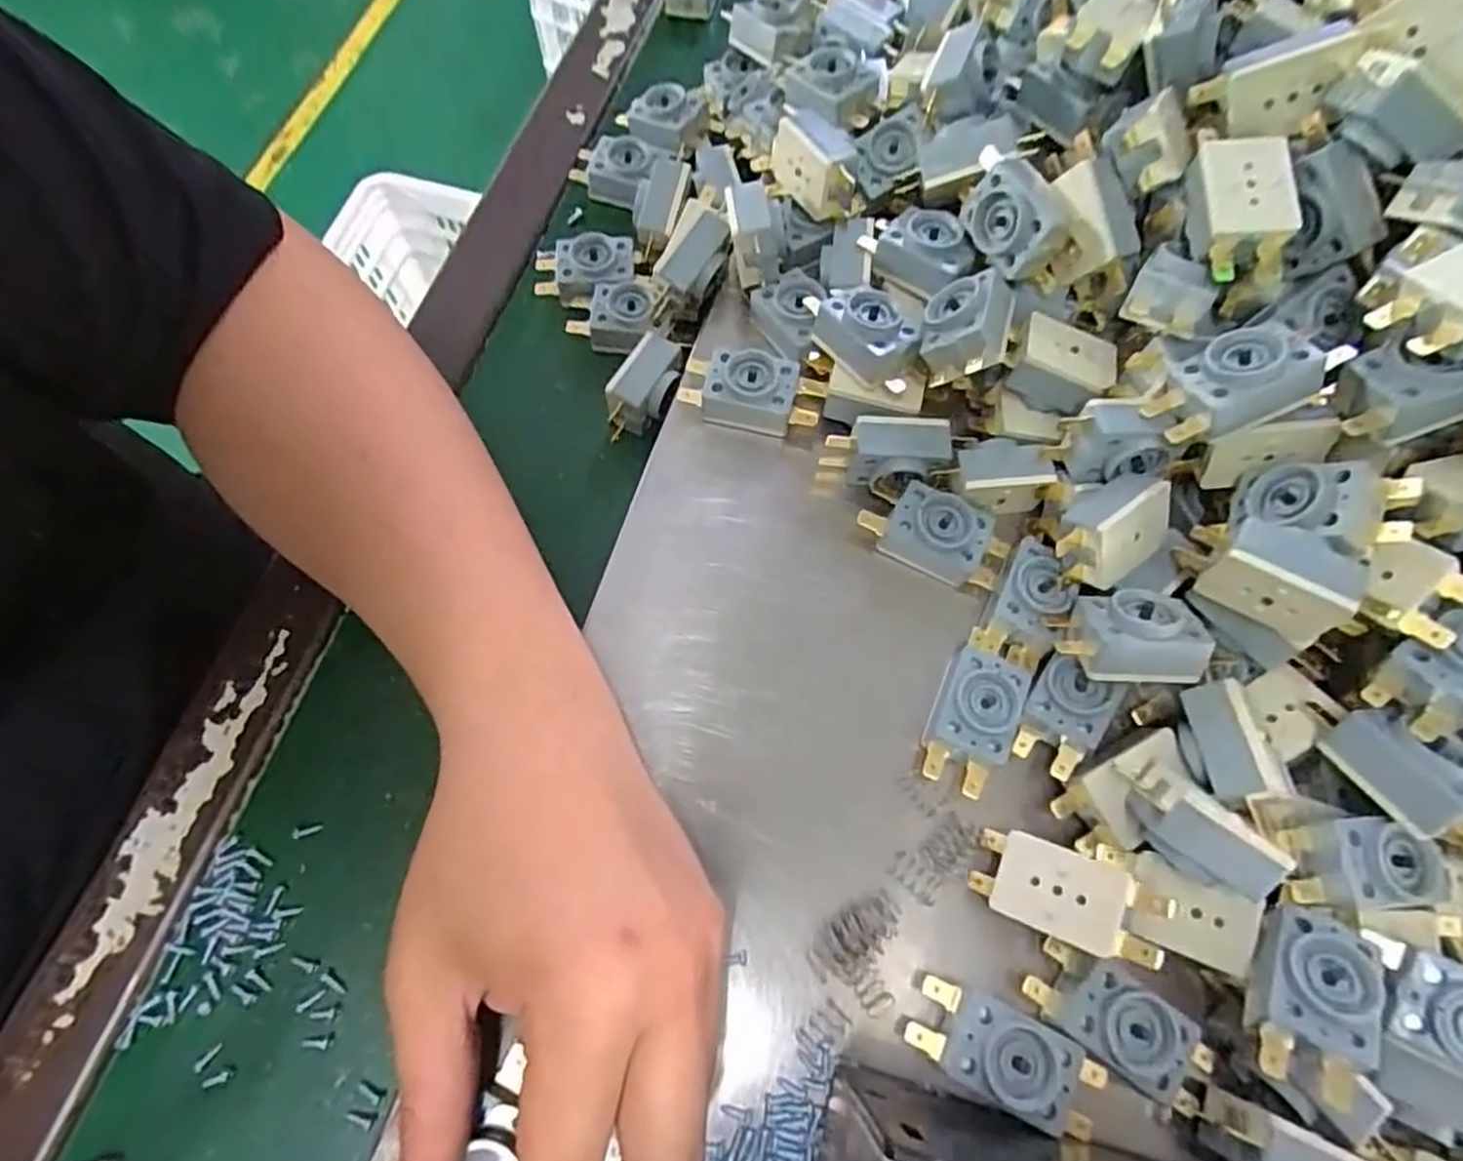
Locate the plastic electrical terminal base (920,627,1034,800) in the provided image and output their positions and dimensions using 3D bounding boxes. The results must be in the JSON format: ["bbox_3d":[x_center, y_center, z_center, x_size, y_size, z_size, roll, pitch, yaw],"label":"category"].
[{"bbox_3d":[0.088,0.045,0.268,0.028,0.019,0.059,24,71,9],"label":"plastic electrical terminal base"}]

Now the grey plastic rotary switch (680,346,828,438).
[{"bbox_3d":[0.008,-0.078,0.313,0.058,0.025,0.027,14,69,5],"label":"grey plastic rotary switch"}]

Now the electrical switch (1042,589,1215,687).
[{"bbox_3d":[0.135,0.020,0.256,0.044,0.025,0.023,-7,27,13],"label":"electrical switch"}]

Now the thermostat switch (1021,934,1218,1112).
[{"bbox_3d":[0.122,0.140,0.235,0.056,0.019,0.025,31,72,11],"label":"thermostat switch"}]

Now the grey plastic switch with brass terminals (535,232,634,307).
[{"bbox_3d":[-0.072,-0.149,0.356,0.049,0.013,0.029,4,69,1],"label":"grey plastic switch with brass terminals"}]

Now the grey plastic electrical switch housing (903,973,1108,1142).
[{"bbox_3d":[0.085,0.146,0.229,0.057,0.016,0.026,22,70,8],"label":"grey plastic electrical switch housing"}]

